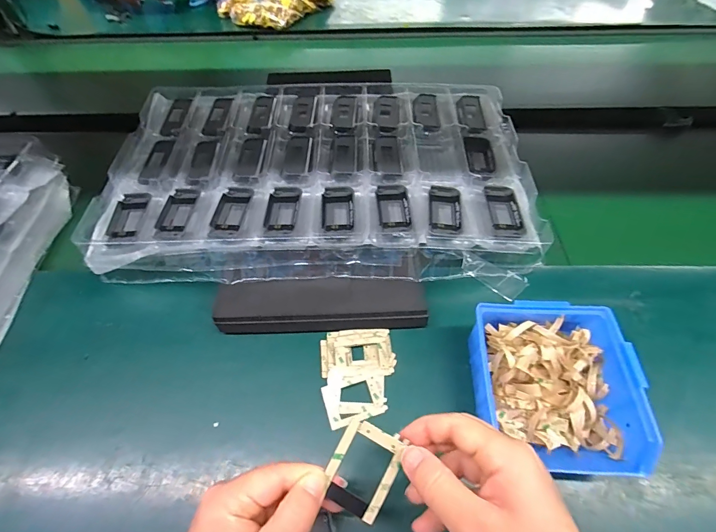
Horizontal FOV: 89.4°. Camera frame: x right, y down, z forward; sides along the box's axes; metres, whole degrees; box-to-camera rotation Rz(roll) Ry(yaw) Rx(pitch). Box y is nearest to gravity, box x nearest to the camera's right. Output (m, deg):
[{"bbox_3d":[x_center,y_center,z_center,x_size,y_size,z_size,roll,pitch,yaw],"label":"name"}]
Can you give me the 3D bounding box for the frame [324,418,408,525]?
[{"bbox_3d":[0.003,0.127,0.227,0.039,0.004,0.053,25,85,8],"label":"frame"}]

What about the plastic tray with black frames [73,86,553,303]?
[{"bbox_3d":[-0.040,-0.126,0.454,0.503,0.037,0.327,5,60,4],"label":"plastic tray with black frames"}]

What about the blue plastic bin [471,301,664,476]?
[{"bbox_3d":[0.165,0.105,0.319,0.128,0.060,0.133,2,55,3],"label":"blue plastic bin"}]

